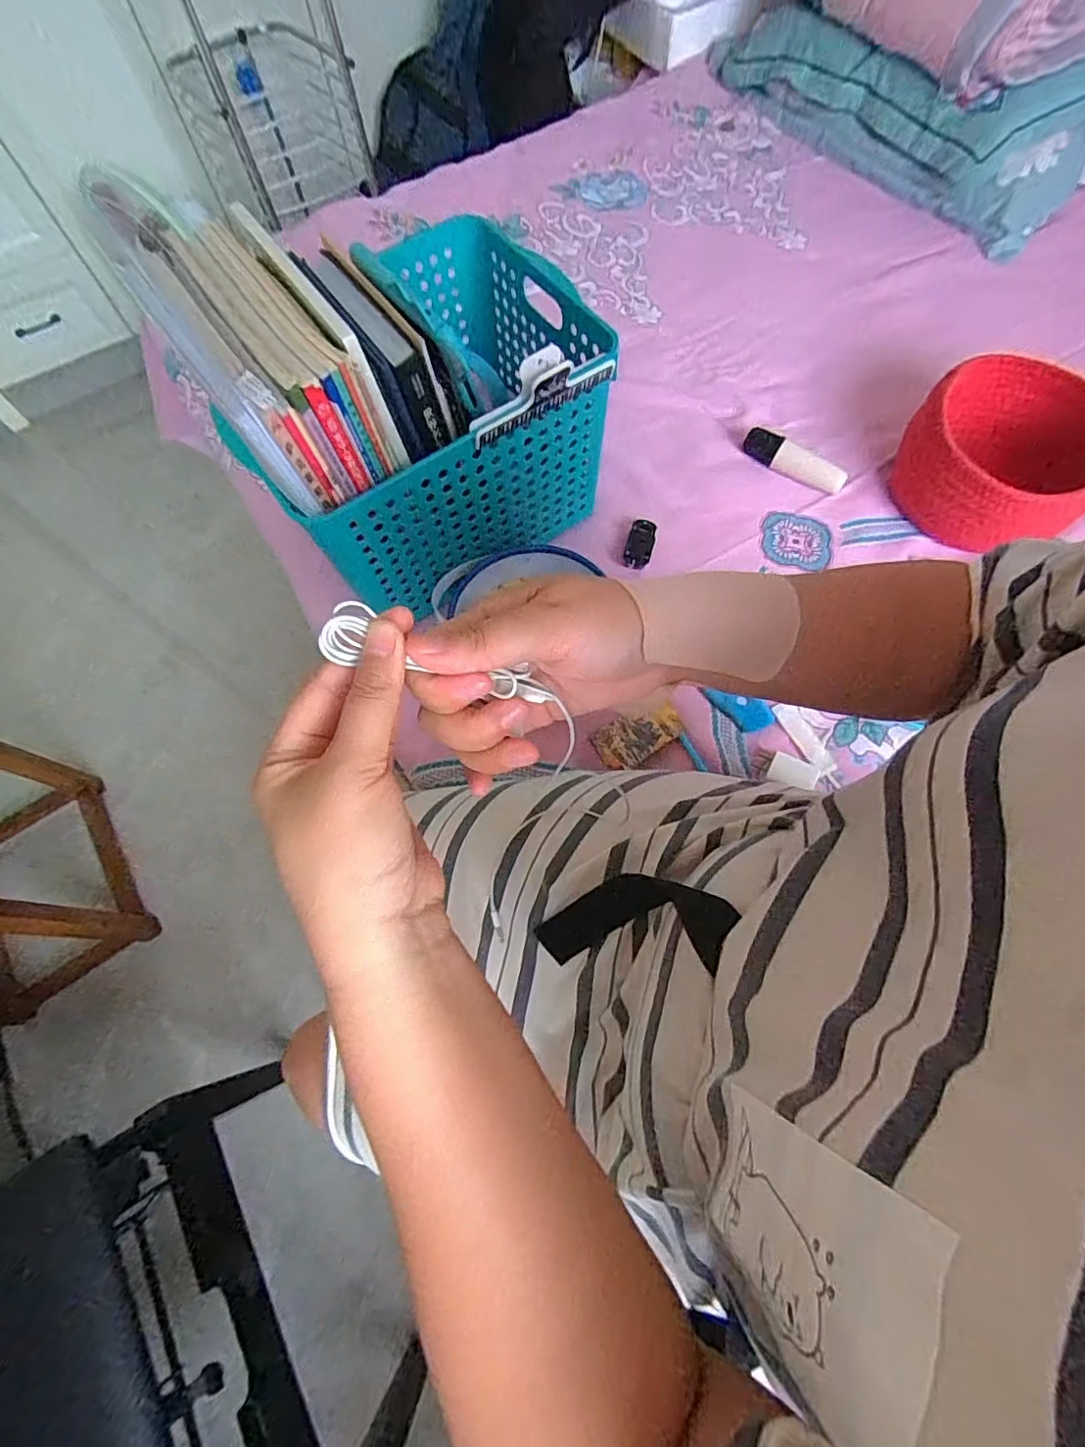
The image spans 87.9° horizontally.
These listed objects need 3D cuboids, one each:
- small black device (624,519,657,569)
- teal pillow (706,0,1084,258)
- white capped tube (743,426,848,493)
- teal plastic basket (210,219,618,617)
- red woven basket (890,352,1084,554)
[{"bbox_3d":[0.118,-0.215,0.678,0.031,0.028,0.060,15,71,8],"label":"small black device"},{"bbox_3d":[0.634,-1.101,0.961,0.396,0.141,0.723,-41,73,-12],"label":"teal pillow"},{"bbox_3d":[0.323,-0.338,0.721,0.134,0.029,0.037,28,73,12],"label":"white capped tube"},{"bbox_3d":[-0.123,-0.323,0.609,0.329,0.224,0.280,-30,69,-10],"label":"teal plastic basket"},{"bbox_3d":[0.531,-0.312,0.658,0.204,0.100,0.189,-1,70,2],"label":"red woven basket"}]

